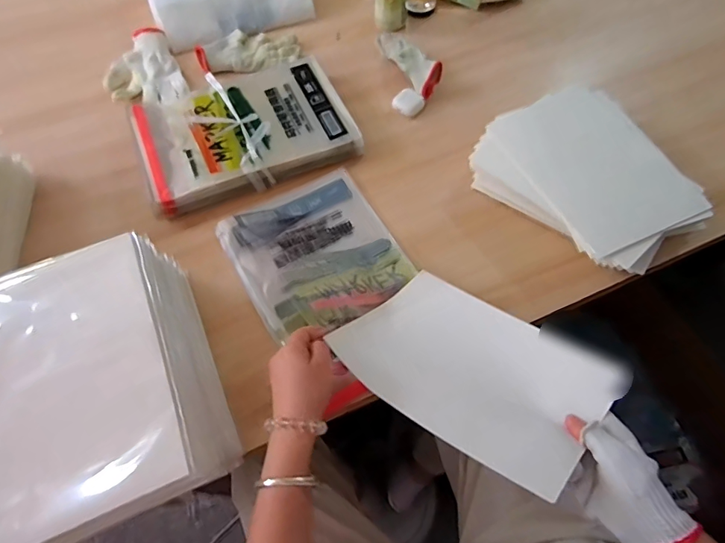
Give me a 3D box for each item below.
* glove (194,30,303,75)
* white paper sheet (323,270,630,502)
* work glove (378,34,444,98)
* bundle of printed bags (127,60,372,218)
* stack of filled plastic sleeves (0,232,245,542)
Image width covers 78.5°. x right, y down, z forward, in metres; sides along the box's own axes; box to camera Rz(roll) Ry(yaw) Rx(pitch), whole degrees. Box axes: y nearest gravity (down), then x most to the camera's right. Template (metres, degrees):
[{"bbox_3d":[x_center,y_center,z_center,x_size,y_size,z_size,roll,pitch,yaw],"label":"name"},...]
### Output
[{"bbox_3d":[-0.214,-0.417,0.835,0.187,0.025,0.092,-15,63,-8],"label":"glove"},{"bbox_3d":[0.120,0.101,0.484,0.254,0.027,0.189,31,49,29],"label":"white paper sheet"},{"bbox_3d":[0.087,-0.401,0.828,0.066,0.040,0.198,-17,64,-10],"label":"work glove"},{"bbox_3d":[-0.192,-0.232,0.728,0.330,0.041,0.229,-21,64,-11],"label":"bundle of printed bags"},{"bbox_3d":[-0.283,0.132,0.471,0.224,0.155,0.279,-22,64,-12],"label":"stack of filled plastic sleeves"}]

